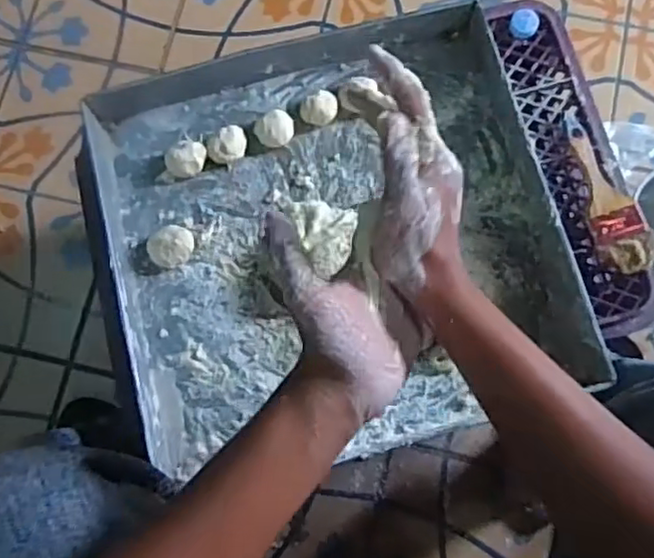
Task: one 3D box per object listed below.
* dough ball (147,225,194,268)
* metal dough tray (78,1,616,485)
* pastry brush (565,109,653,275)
[{"bbox_3d":[-0.175,-0.039,0.701,0.051,0.026,0.048,0,78,1],"label":"dough ball"},{"bbox_3d":[-0.002,-0.052,0.691,0.490,0.052,0.459,-14,78,-2],"label":"metal dough tray"},{"bbox_3d":[0.305,-0.101,0.706,0.054,0.021,0.196,-15,78,-2],"label":"pastry brush"}]

